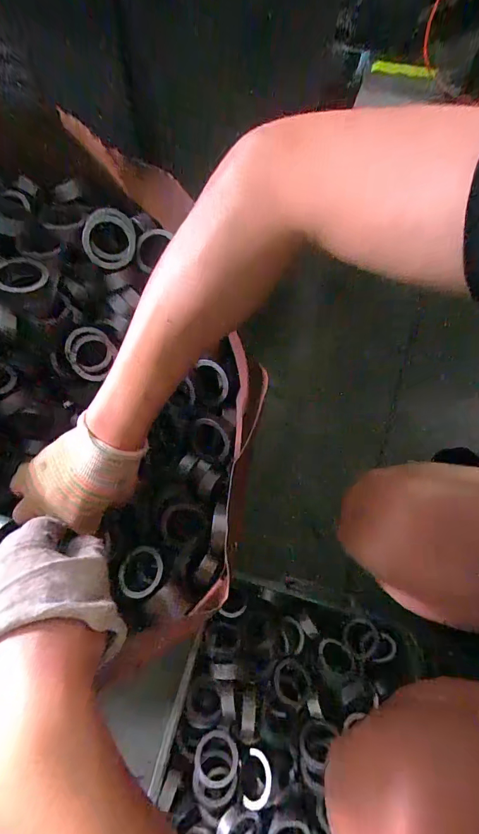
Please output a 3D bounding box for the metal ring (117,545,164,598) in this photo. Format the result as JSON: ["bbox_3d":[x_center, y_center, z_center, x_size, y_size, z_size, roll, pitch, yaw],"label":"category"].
[{"bbox_3d":[-0.106,0.168,0.414,0.049,0.012,0.046,1,59,-2],"label":"metal ring"}]

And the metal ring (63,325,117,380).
[{"bbox_3d":[-0.178,-0.076,0.454,0.055,0.016,0.058,-4,100,-22],"label":"metal ring"}]

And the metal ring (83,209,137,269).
[{"bbox_3d":[-0.142,-0.196,0.417,0.054,0.016,0.061,7,99,-26],"label":"metal ring"}]

